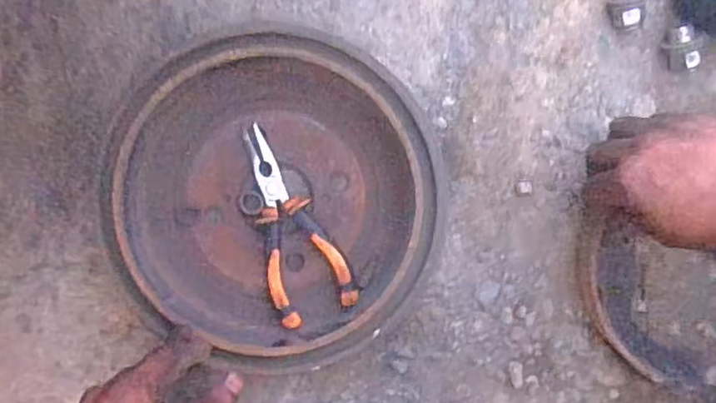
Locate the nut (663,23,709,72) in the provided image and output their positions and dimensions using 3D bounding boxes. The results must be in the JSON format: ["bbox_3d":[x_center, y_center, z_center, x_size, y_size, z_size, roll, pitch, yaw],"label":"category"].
[{"bbox_3d":[0.257,-0.120,0.493,0.023,0.021,0.036,-22,89,-1],"label":"nut"}]

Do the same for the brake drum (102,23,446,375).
[{"bbox_3d":[-0.052,-0.003,0.460,0.221,0.067,0.217,0,89,0],"label":"brake drum"}]

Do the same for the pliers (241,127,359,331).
[{"bbox_3d":[-0.053,0.017,0.464,0.057,0.014,0.145,-23,89,-1],"label":"pliers"}]

